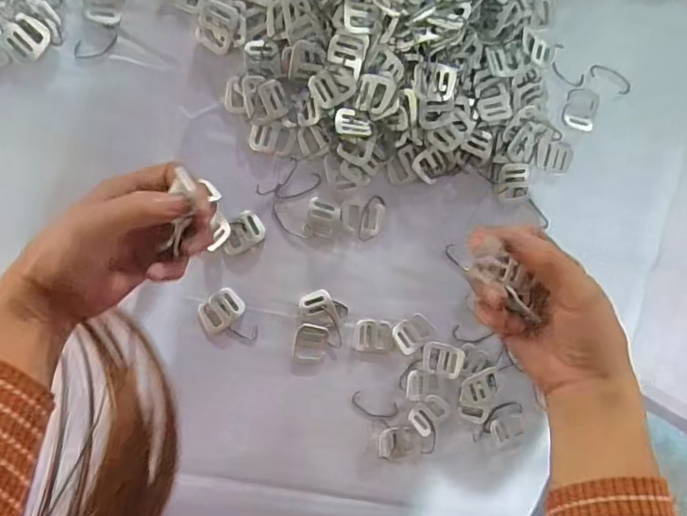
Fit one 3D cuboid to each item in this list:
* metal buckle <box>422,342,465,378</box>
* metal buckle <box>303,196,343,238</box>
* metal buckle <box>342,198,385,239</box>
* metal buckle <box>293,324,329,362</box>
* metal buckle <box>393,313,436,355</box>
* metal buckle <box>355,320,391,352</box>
[{"bbox_3d":[0.080,0.081,0.420,0.034,0.004,0.026,14,94,-7],"label":"metal buckle"},{"bbox_3d":[-0.016,-0.029,0.405,0.024,0.004,0.029,16,94,-8],"label":"metal buckle"},{"bbox_3d":[0.015,-0.031,0.408,0.033,0.004,0.031,-1,96,-6],"label":"metal buckle"},{"bbox_3d":[-0.025,0.066,0.412,0.025,0.004,0.029,8,95,-7],"label":"metal buckle"},{"bbox_3d":[0.055,0.059,0.418,0.030,0.004,0.025,-33,98,-2],"label":"metal buckle"},{"bbox_3d":[0.024,0.061,0.416,0.028,0.004,0.024,2,95,-6],"label":"metal buckle"}]

